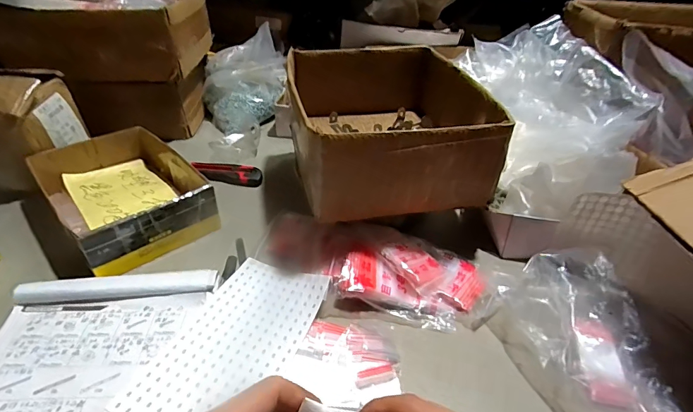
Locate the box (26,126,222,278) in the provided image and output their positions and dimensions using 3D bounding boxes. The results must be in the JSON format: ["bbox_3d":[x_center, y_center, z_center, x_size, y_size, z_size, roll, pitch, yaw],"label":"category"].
[{"bbox_3d":[-0.333,-0.024,0.601,0.183,0.065,0.257,-28,46,-34],"label":"box"}]

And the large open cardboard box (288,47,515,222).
[{"bbox_3d":[0.051,-0.127,0.595,0.248,0.118,0.308,-4,37,-9],"label":"large open cardboard box"}]

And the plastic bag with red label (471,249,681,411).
[{"bbox_3d":[0.244,0.154,0.411,0.145,0.058,0.326,-3,37,-8],"label":"plastic bag with red label"}]

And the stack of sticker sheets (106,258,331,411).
[{"bbox_3d":[-0.118,0.143,0.424,0.123,0.017,0.224,16,38,17],"label":"stack of sticker sheets"}]

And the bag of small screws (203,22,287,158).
[{"bbox_3d":[-0.209,-0.237,0.831,0.177,0.154,0.272,-6,37,-11],"label":"bag of small screws"}]

